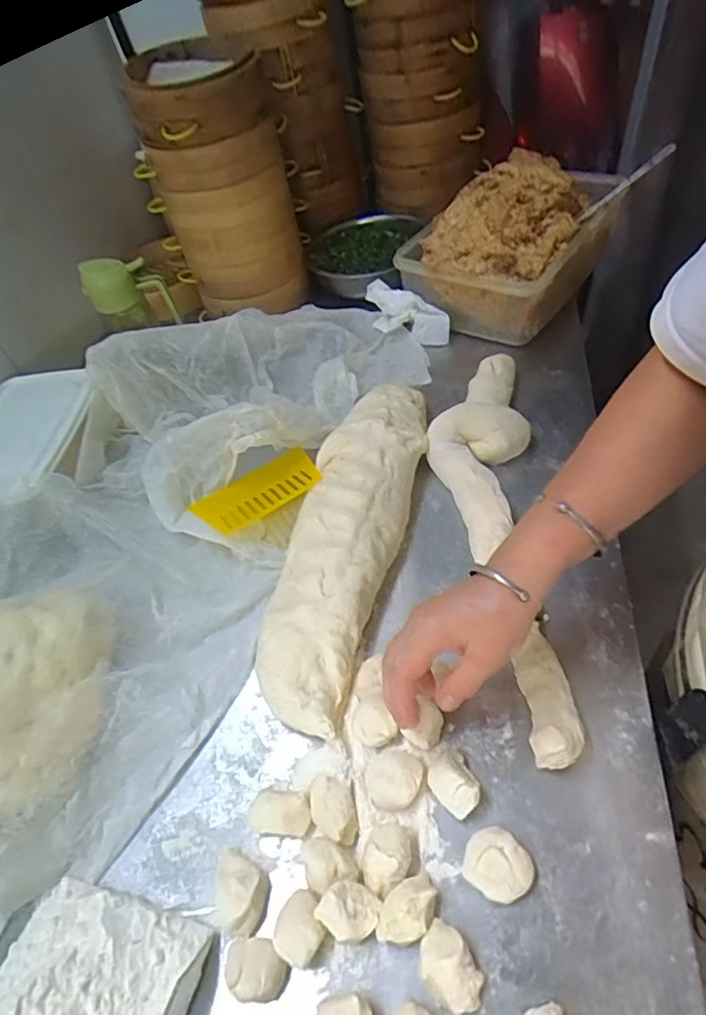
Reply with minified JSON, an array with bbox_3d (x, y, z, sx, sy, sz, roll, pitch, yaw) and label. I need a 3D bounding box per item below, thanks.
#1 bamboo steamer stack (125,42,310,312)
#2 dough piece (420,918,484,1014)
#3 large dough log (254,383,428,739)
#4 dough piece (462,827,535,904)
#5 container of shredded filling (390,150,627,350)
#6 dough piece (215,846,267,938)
[{"bbox_3d":[-0.186,-0.426,0.772,0.170,0.303,0.174,10,54,19],"label":"bamboo steamer stack"},{"bbox_3d":[0.059,0.286,0.343,0.032,0.021,0.044,-29,51,-12],"label":"dough piece"},{"bbox_3d":[-0.003,0.017,0.550,0.102,0.050,0.384,6,53,17],"label":"large dough log"},{"bbox_3d":[0.097,0.241,0.373,0.044,0.018,0.039,33,64,32],"label":"dough piece"},{"bbox_3d":[0.234,-0.376,0.772,0.204,0.157,0.312,31,63,31],"label":"container of shredded filling"},{"bbox_3d":[-0.078,0.265,0.386,0.032,0.022,0.052,-20,50,-5],"label":"dough piece"}]

